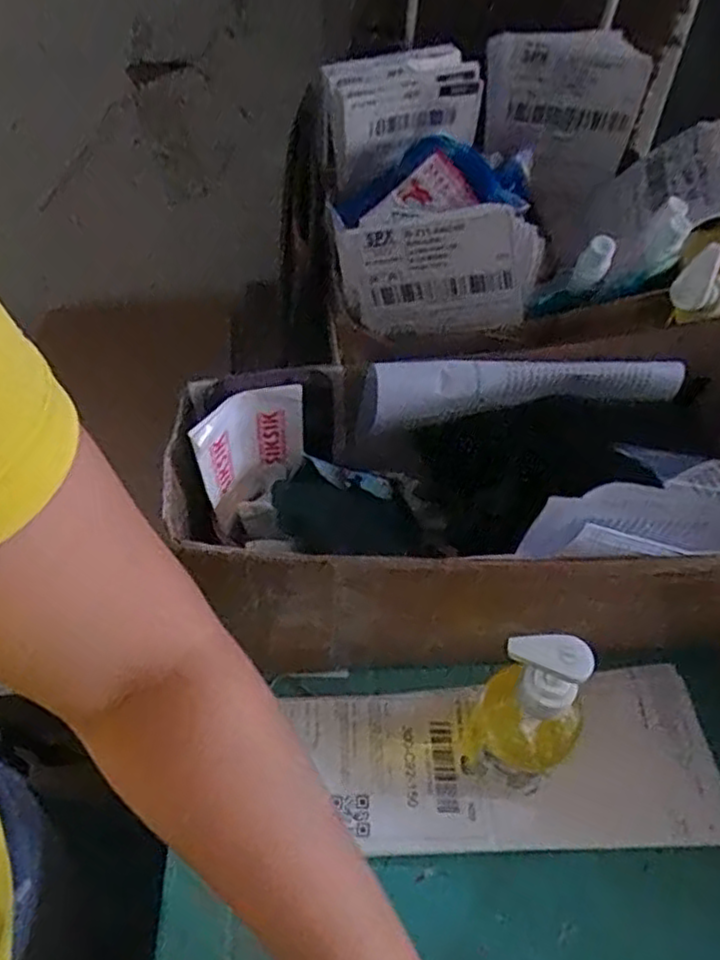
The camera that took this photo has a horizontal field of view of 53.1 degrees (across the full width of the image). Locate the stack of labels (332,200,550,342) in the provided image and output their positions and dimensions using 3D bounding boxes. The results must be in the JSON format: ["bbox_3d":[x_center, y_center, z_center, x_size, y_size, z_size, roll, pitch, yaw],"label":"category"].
[{"bbox_3d":[0.051,-0.139,0.485,0.131,0.083,0.032,-3,42,13],"label":"stack of labels"}]

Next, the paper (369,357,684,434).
[{"bbox_3d":[0.116,-0.064,0.495,0.217,0.048,0.030,-7,51,-7],"label":"paper"}]

